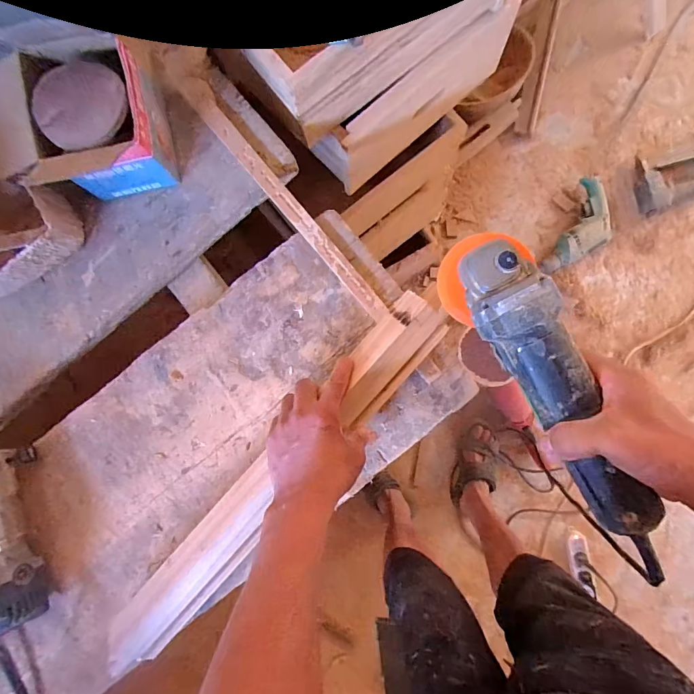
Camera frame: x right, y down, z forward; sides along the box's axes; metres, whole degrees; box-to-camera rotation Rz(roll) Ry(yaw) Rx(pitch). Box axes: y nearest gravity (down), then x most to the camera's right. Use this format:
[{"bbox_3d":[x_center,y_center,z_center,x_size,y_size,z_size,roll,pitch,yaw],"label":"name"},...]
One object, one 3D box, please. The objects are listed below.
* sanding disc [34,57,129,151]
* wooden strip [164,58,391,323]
[{"bbox_3d":[-0.282,-0.258,0.424,0.095,0.015,0.078,-19,104,2],"label":"sanding disc"},{"bbox_3d":[-0.092,-0.201,0.511,0.031,0.022,0.423,-39,84,5],"label":"wooden strip"}]

